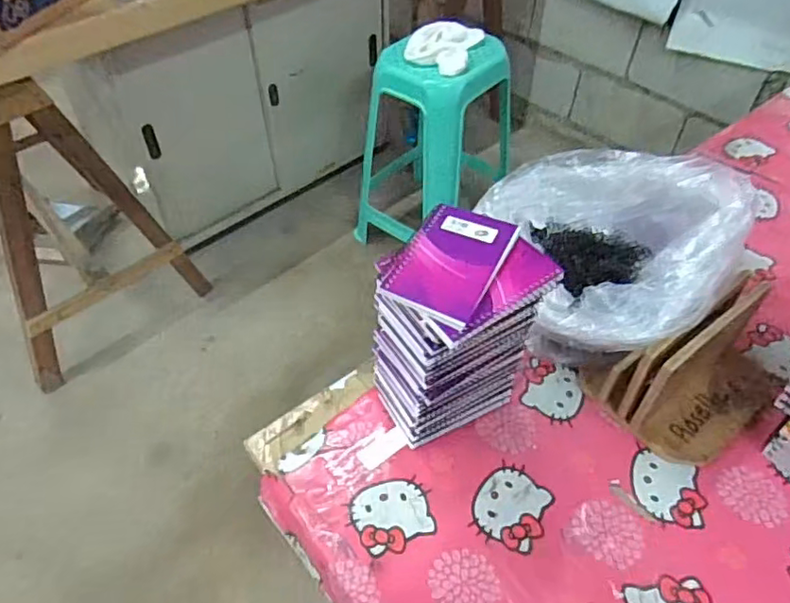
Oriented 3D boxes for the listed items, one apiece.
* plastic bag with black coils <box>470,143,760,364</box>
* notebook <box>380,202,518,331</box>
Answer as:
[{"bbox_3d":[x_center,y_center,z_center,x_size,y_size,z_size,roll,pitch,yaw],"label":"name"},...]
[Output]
[{"bbox_3d":[0.246,-0.054,0.711,0.248,0.194,0.259,-35,57,-27],"label":"plastic bag with black coils"},{"bbox_3d":[0.050,-0.038,0.538,0.083,0.013,0.129,21,52,18],"label":"notebook"}]

